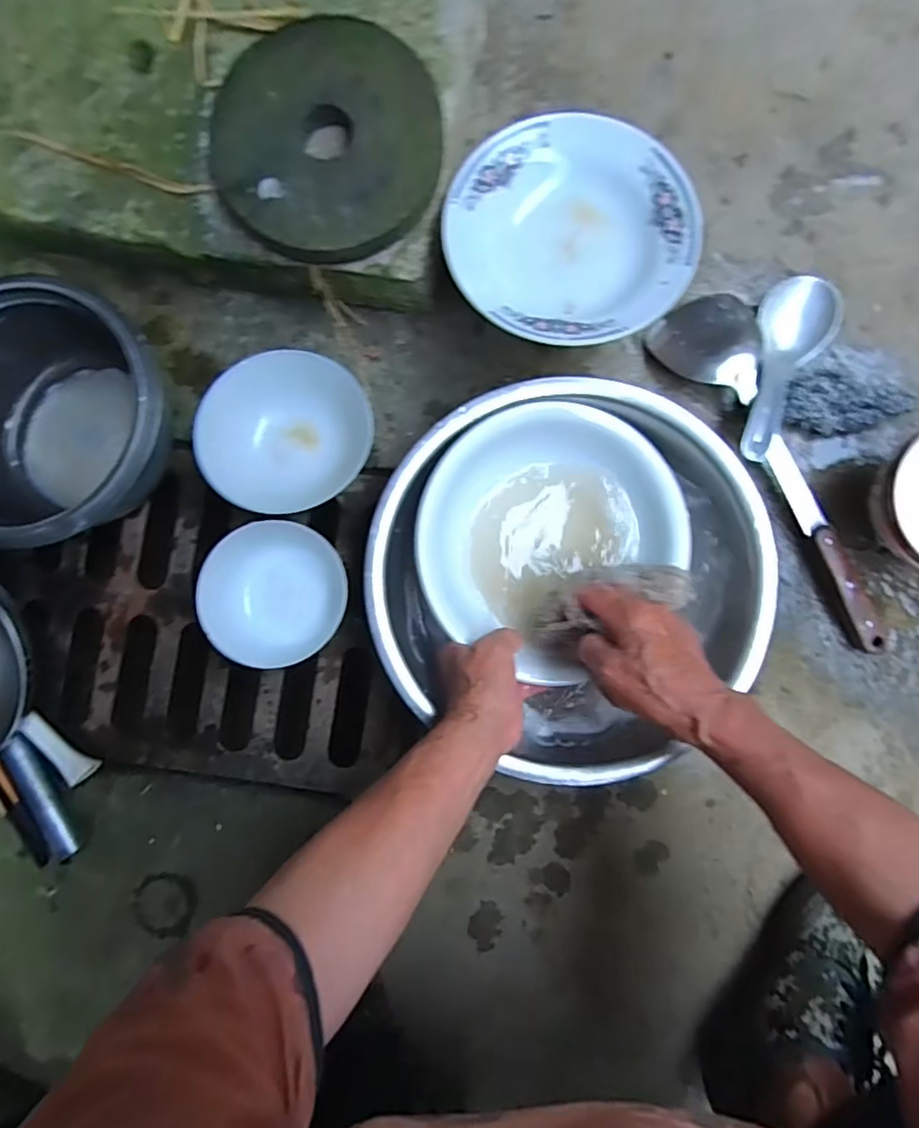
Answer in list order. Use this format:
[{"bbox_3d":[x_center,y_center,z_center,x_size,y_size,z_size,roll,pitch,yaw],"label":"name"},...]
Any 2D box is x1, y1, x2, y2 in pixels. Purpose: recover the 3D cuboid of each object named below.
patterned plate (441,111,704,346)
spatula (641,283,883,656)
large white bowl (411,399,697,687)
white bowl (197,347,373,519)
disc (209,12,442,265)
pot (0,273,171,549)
[{"bbox_3d":[0.089,-0.267,0.481,0.194,0.034,0.190,0,87,1],"label":"patterned plate"},{"bbox_3d":[0.309,-0.096,0.547,0.090,0.025,0.354,-33,87,-1],"label":"spatula"},{"bbox_3d":[0.074,-0.027,0.499,0.216,0.067,0.197,0,87,1],"label":"large white bowl"},{"bbox_3d":[-0.152,-0.121,0.545,0.145,0.061,0.144,0,87,1],"label":"white bowl"},{"bbox_3d":[-0.111,-0.354,0.504,0.186,0.029,0.191,0,87,1],"label":"disc"},{"bbox_3d":[-0.353,-0.123,0.526,0.203,0.105,0.204,0,87,1],"label":"pot"}]

